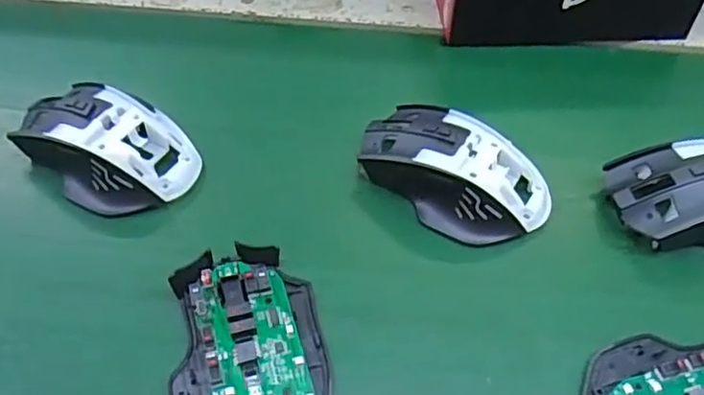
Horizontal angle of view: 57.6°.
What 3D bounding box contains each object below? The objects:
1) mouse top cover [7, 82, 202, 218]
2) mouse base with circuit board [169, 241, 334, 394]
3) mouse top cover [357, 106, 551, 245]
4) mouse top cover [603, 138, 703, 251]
[{"bbox_3d":[-0.149,-0.034,0.382,0.115,0.035,0.072,24,54,18],"label":"mouse top cover"},{"bbox_3d":[-0.049,0.074,0.308,0.072,0.019,0.113,-8,51,-8],"label":"mouse base with circuit board"},{"bbox_3d":[0.059,-0.018,0.377,0.118,0.037,0.068,28,55,20],"label":"mouse top cover"},{"bbox_3d":[0.205,-0.001,0.367,0.110,0.037,0.062,-1,50,-3],"label":"mouse top cover"}]

